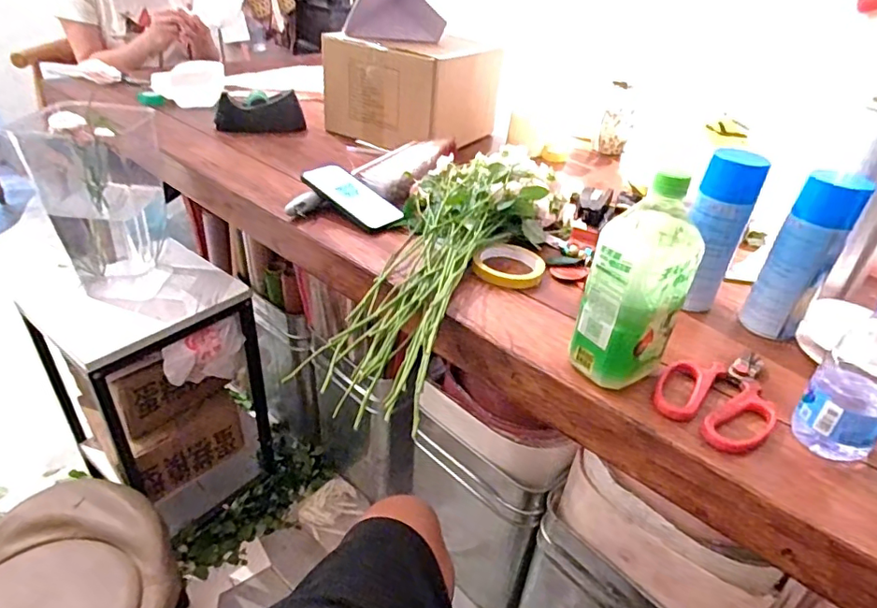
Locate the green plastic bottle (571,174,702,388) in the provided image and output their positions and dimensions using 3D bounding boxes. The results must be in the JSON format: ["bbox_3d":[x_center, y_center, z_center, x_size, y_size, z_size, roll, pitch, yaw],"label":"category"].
[{"bbox_3d":[0.195,-0.019,0.521,0.093,0.199,0.069,-14,39,-24],"label":"green plastic bottle"}]

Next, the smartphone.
[{"bbox_3d":[-0.134,-0.167,0.836,0.167,0.012,0.089,35,42,19],"label":"smartphone"}]

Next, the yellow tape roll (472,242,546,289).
[{"bbox_3d":[0.094,-0.051,0.723,0.090,0.016,0.087,3,35,-2],"label":"yellow tape roll"}]

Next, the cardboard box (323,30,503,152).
[{"bbox_3d":[-0.053,-0.461,1.143,0.285,0.177,0.266,23,39,24],"label":"cardboard box"}]

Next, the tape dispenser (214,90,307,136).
[{"bbox_3d":[-0.369,-0.394,1.123,0.174,0.073,0.048,-4,36,-12],"label":"tape dispenser"}]

